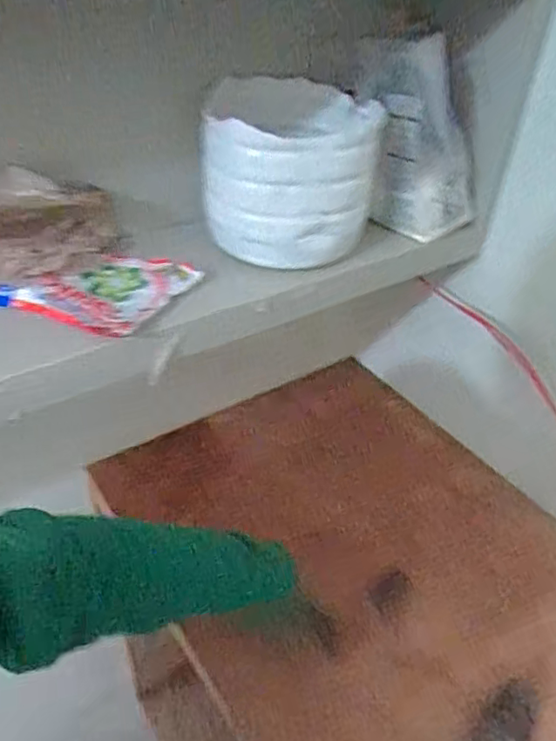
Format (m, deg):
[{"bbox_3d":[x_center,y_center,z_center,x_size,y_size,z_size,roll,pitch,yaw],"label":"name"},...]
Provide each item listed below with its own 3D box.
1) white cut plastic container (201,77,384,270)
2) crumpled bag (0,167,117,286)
[{"bbox_3d":[0.009,-0.207,0.621,0.164,0.142,0.193,4,39,0],"label":"white cut plastic container"},{"bbox_3d":[-0.225,-0.122,0.520,0.174,0.094,0.056,-23,46,-29],"label":"crumpled bag"}]

